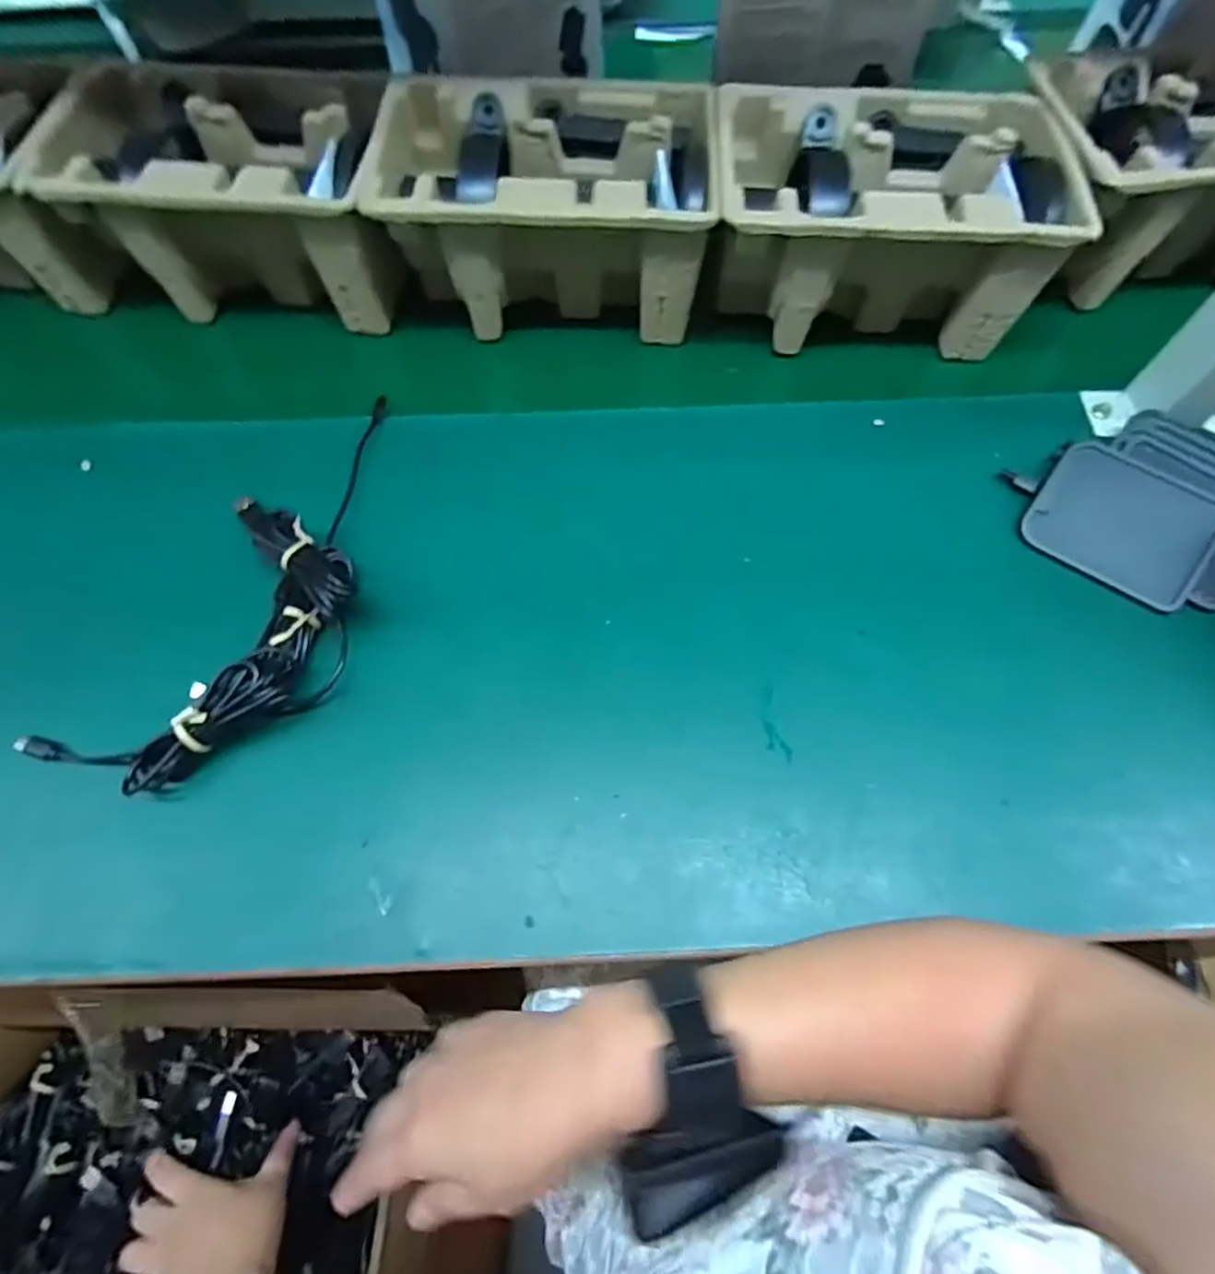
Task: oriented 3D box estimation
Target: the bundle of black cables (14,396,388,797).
[{"bbox_3d":[-0.196,-0.030,0.389,0.119,0.039,0.265,23,67,11],"label":"bundle of black cables"}]

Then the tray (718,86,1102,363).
[{"bbox_3d":[0.174,-0.288,0.469,0.201,0.104,0.145,4,65,2],"label":"tray"}]

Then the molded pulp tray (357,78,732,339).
[{"bbox_3d":[-0.042,-0.300,0.475,0.226,0.102,0.144,0,65,0],"label":"molded pulp tray"}]

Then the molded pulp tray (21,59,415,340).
[{"bbox_3d":[-0.260,-0.319,0.486,0.209,0.106,0.152,4,65,2],"label":"molded pulp tray"}]

